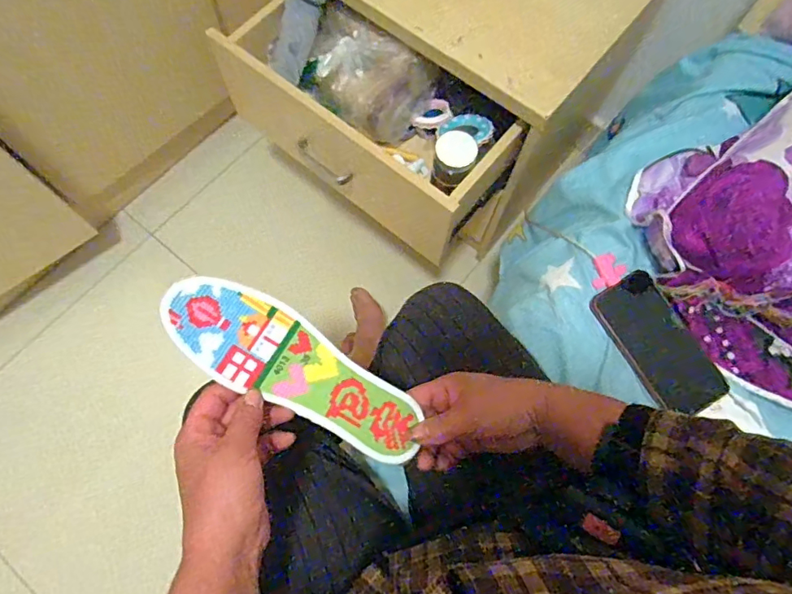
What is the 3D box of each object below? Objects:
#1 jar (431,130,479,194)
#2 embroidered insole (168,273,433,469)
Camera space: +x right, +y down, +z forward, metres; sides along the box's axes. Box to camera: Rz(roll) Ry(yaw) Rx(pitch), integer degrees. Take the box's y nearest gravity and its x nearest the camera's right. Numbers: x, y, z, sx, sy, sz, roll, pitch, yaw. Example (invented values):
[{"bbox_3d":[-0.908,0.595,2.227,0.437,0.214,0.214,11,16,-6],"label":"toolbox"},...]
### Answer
[{"bbox_3d":[0.081,-0.187,0.702,0.054,0.068,0.054,0,71,-1],"label":"jar"},{"bbox_3d":[-0.073,0.056,0.374,0.205,0.007,0.061,34,73,-11],"label":"embroidered insole"}]

